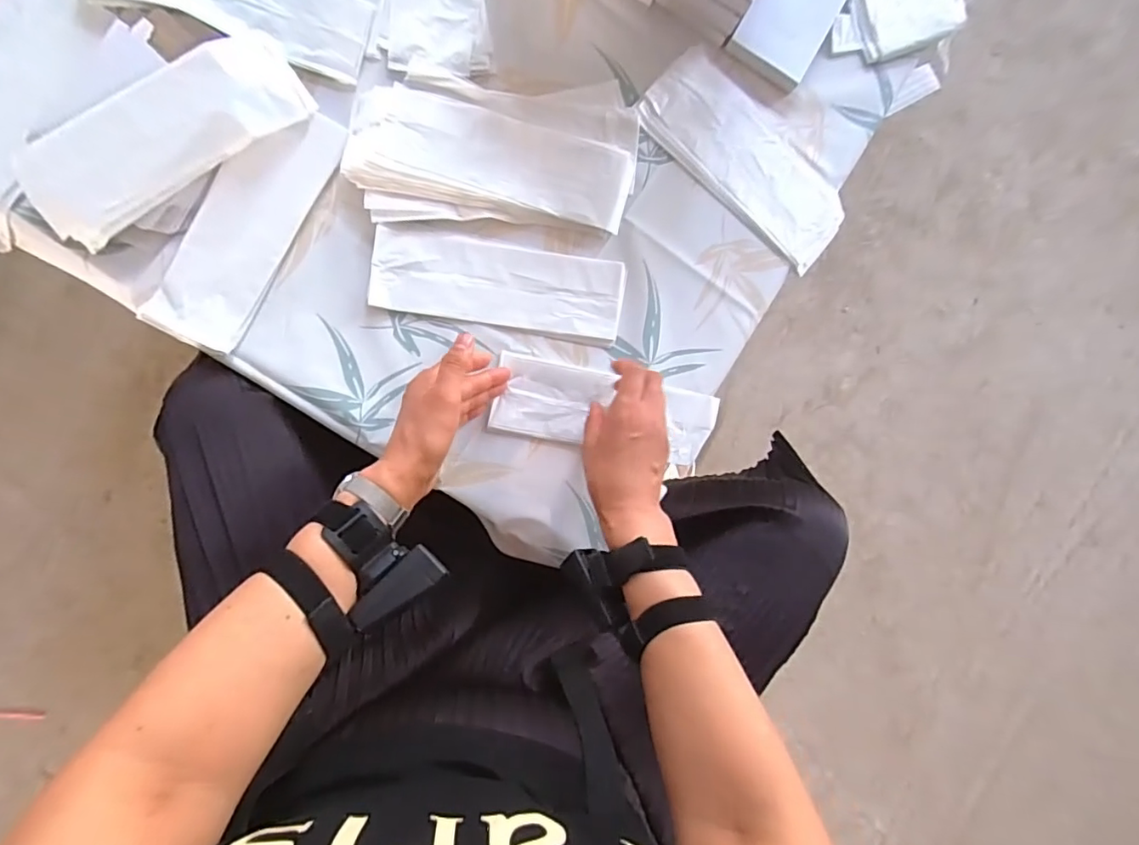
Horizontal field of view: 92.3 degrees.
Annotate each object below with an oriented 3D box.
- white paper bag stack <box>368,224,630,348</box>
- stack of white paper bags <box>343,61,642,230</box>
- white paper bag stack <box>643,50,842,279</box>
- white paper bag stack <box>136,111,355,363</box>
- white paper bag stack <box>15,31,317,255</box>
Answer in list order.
[{"bbox_3d":[-0.070,-0.141,0.561,0.250,0.006,0.085,9,90,-7],"label":"white paper bag stack"},{"bbox_3d":[-0.070,-0.277,0.546,0.279,0.028,0.147,0,91,-7],"label":"stack of white paper bags"},{"bbox_3d":[0.196,-0.284,0.588,0.248,0.012,0.106,40,86,-6],"label":"white paper bag stack"},{"bbox_3d":[-0.310,-0.191,0.525,0.086,0.014,0.246,28,88,-7],"label":"white paper bag stack"},{"bbox_3d":[-0.372,-0.266,0.505,0.255,0.034,0.097,-37,95,-5],"label":"white paper bag stack"}]

